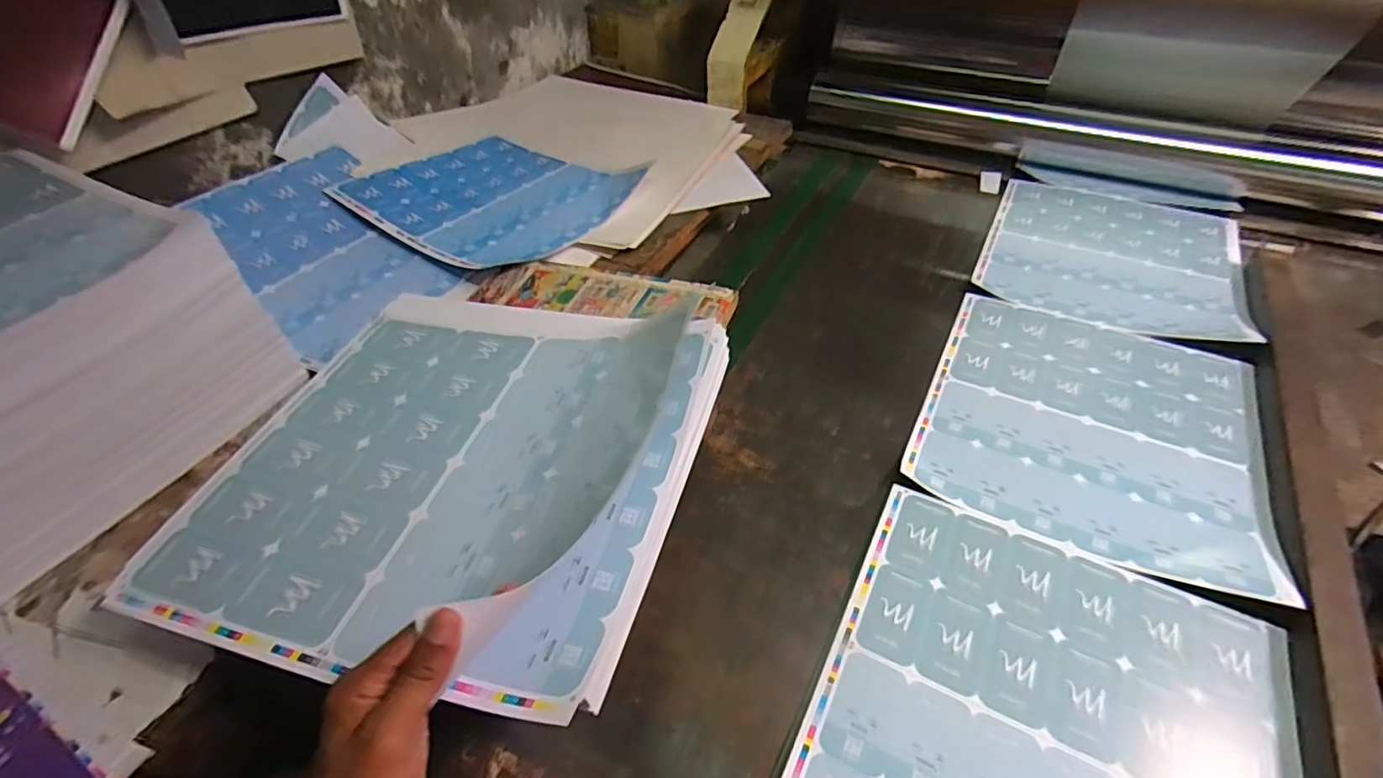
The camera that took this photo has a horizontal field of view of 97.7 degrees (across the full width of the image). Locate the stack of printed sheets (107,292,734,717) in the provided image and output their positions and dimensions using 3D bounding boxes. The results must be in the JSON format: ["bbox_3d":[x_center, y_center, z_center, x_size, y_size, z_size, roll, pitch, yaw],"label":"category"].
[{"bbox_3d":[-0.207,0.043,0.513,0.391,0.088,0.372,12,48,14],"label":"stack of printed sheets"}]

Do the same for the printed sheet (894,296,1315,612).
[{"bbox_3d":[0.477,0.030,0.727,0.350,0.023,0.382,21,51,21],"label":"printed sheet"}]

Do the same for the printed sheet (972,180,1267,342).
[{"bbox_3d":[0.667,-0.223,0.966,0.350,0.024,0.393,20,51,21],"label":"printed sheet"}]

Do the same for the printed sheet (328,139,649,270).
[{"bbox_3d":[-0.313,-0.312,0.960,0.388,0.038,0.330,20,51,21],"label":"printed sheet"}]

